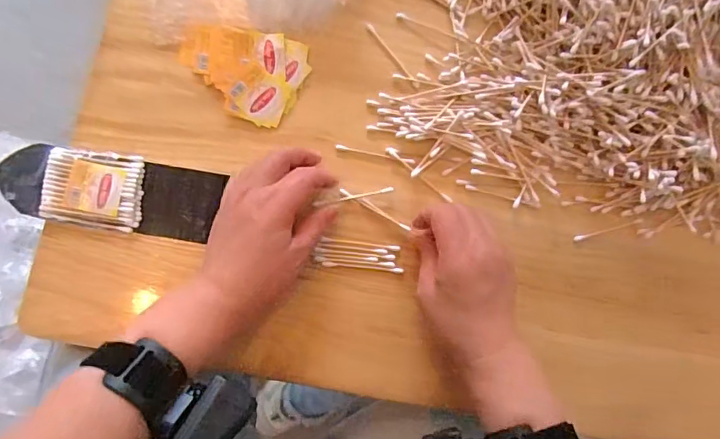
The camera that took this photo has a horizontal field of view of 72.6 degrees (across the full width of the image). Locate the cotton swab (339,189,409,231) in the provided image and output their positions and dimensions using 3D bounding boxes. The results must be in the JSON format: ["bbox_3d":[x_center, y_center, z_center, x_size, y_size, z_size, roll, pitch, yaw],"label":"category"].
[{"bbox_3d":[0.013,-0.009,0.428,0.068,0.004,0.004,30,82,-3],"label":"cotton swab"}]

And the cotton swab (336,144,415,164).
[{"bbox_3d":[0.014,-0.058,0.439,0.071,0.007,0.006,10,83,-6],"label":"cotton swab"}]

